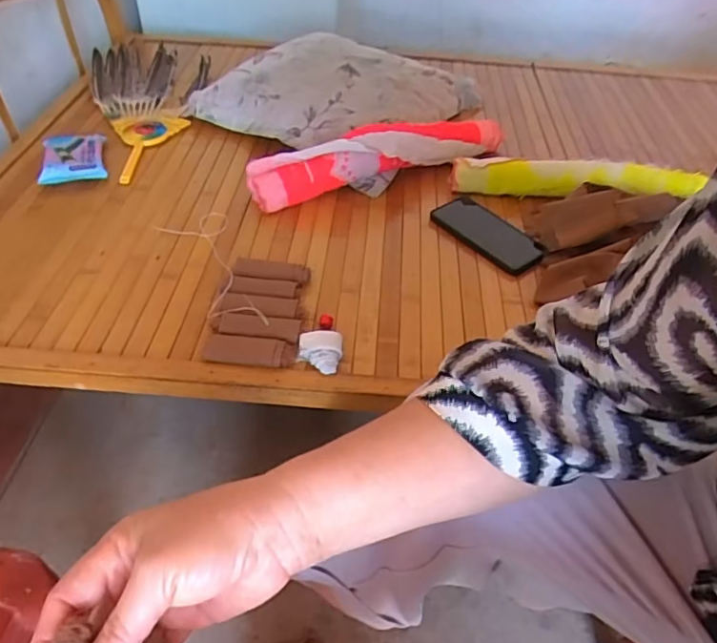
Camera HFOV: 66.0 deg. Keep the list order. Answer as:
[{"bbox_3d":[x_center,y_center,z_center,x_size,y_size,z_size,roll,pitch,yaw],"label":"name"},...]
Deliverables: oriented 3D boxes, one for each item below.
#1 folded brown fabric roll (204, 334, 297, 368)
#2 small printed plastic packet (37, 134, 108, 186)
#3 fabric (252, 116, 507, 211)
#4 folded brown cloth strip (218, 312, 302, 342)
[{"bbox_3d":[-0.119,0.034,0.615,0.098,0.015,0.034,6,46,1],"label":"folded brown fabric roll"},{"bbox_3d":[-0.444,-0.260,0.858,0.091,0.030,0.136,-12,45,-14],"label":"small printed plastic packet"},{"bbox_3d":[0.045,-0.261,0.867,0.431,0.087,0.052,-15,49,-18],"label":"fabric"},{"bbox_3d":[-0.114,0.006,0.637,0.091,0.015,0.033,5,46,0],"label":"folded brown cloth strip"}]

